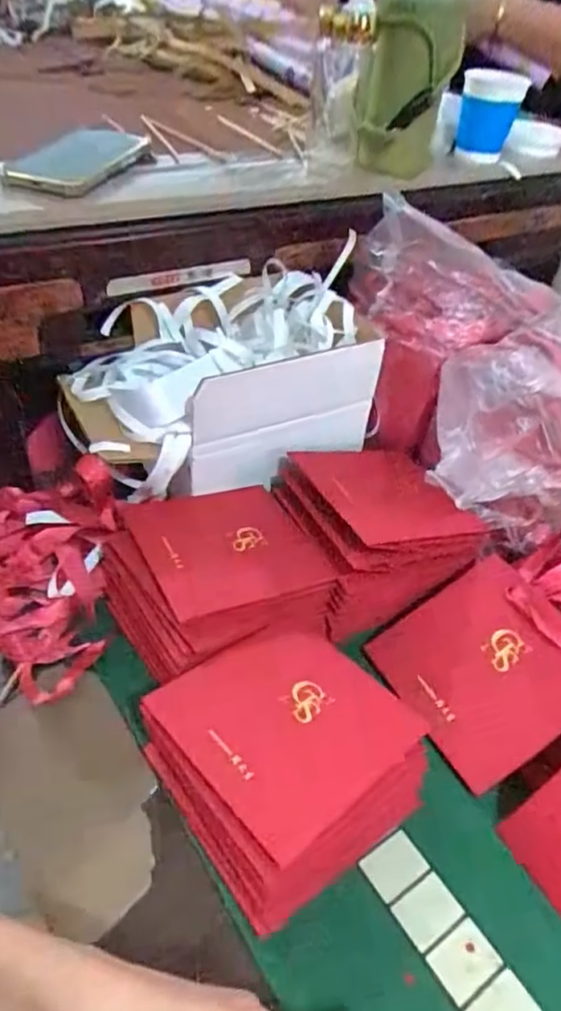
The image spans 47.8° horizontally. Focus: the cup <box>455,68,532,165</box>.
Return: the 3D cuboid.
[{"bbox_3d":[0.241,-0.451,0.736,0.069,0.084,0.078,18,43,12],"label":"cup"}]

